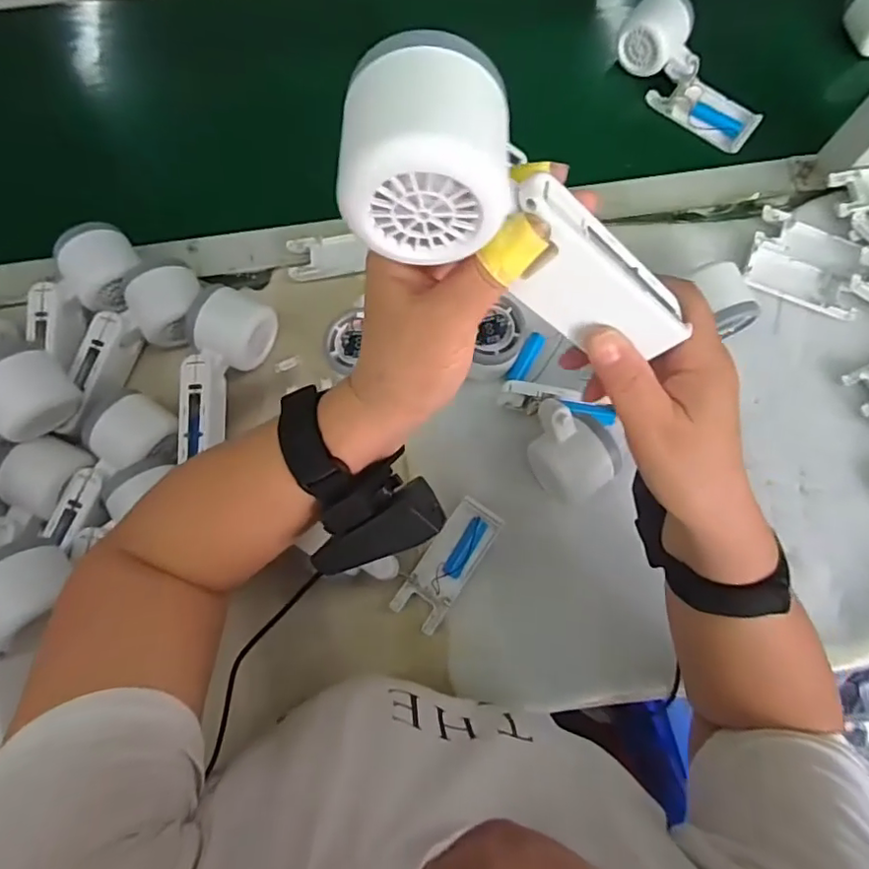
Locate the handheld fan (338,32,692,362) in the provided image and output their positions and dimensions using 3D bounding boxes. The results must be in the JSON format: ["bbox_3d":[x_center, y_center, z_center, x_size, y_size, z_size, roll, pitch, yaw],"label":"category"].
[{"bbox_3d":[0.039,-0.083,0.223,0.170,0.062,0.052,20,72,-36],"label":"handheld fan"}]

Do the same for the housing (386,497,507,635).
[{"bbox_3d":[0.012,0.103,0.461,0.041,0.017,0.105,34,77,7],"label":"housing"}]

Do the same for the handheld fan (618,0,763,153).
[{"bbox_3d":[0.252,-0.357,0.569,0.060,0.051,0.168,-33,78,-9],"label":"handheld fan"}]

